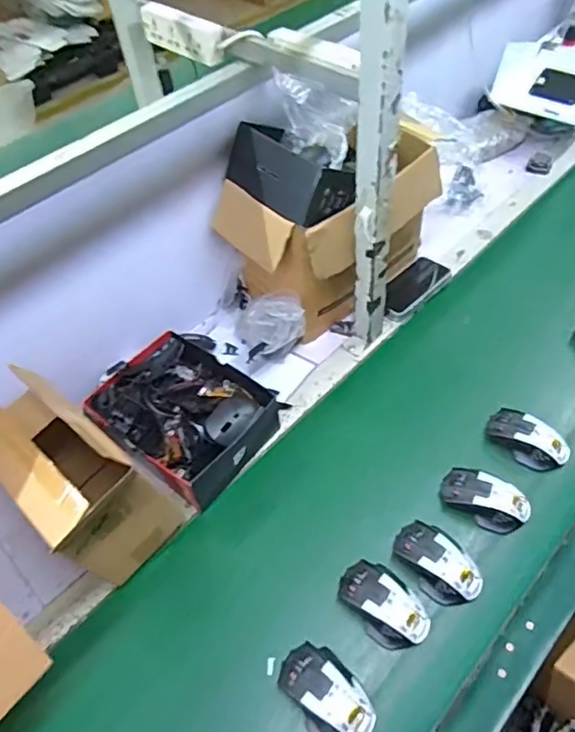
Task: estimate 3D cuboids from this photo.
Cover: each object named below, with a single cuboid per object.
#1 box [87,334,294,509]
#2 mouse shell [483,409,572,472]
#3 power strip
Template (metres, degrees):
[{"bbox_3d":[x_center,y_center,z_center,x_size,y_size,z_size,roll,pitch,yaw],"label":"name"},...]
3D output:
[{"bbox_3d":[-0.165,0.070,0.872,0.258,0.093,0.202,31,60,26],"label":"box"},{"bbox_3d":[0.359,0.107,0.825,0.059,0.035,0.117,-37,57,-22],"label":"mouse shell"},{"bbox_3d":[-0.165,-0.528,0.877,0.041,0.052,0.176,-40,58,-23],"label":"power strip"}]

